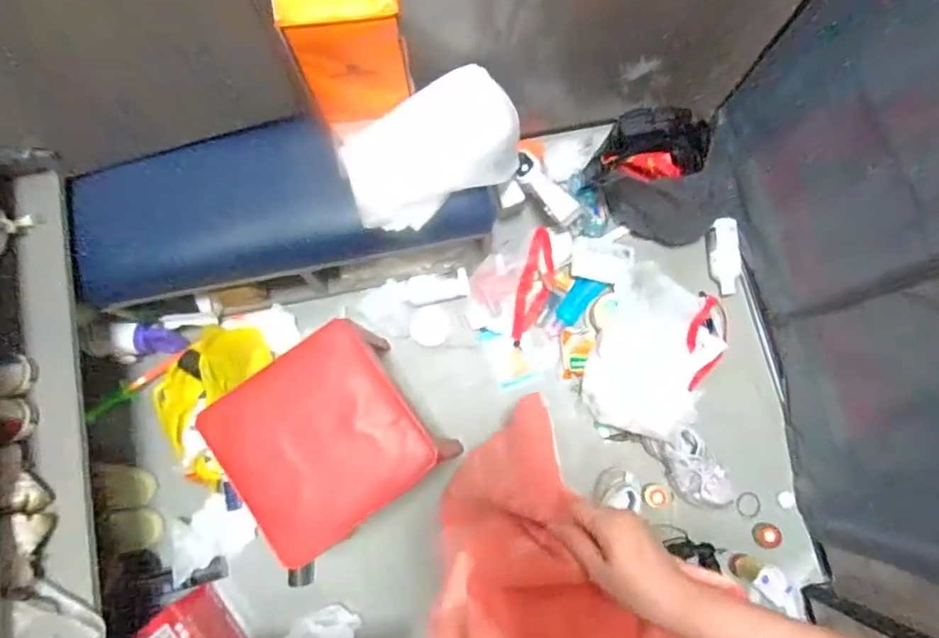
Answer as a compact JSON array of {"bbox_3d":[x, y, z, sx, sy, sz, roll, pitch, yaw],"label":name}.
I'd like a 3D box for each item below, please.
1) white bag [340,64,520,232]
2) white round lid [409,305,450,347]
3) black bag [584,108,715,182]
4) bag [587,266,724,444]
[{"bbox_3d":[-0.079,-0.312,1.065,0.324,0.111,0.204,-33,115,-8],"label":"white bag"},{"bbox_3d":[-0.093,0.017,1.301,0.088,0.018,0.093,0,79,0],"label":"white round lid"},{"bbox_3d":[0.375,-0.379,1.193,0.233,0.100,0.141,3,121,13],"label":"black bag"},{"bbox_3d":[0.391,0.076,1.235,0.270,0.084,0.332,27,80,5],"label":"bag"}]

